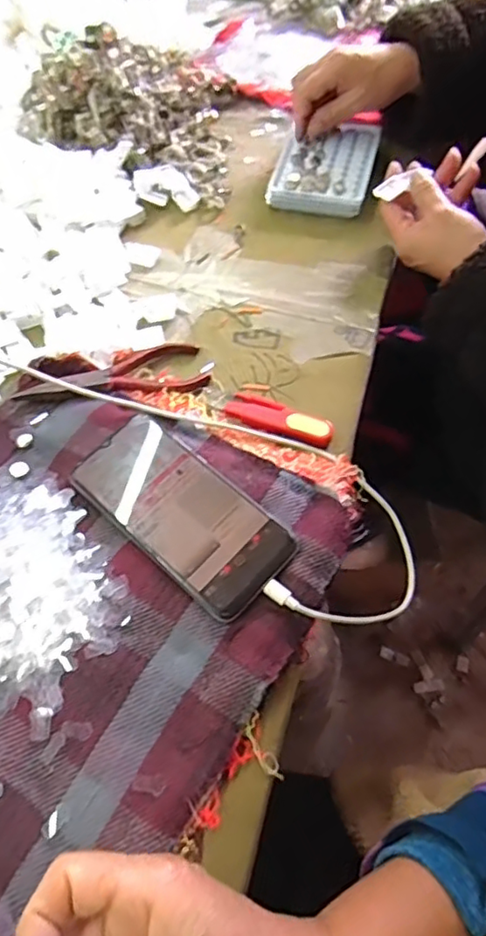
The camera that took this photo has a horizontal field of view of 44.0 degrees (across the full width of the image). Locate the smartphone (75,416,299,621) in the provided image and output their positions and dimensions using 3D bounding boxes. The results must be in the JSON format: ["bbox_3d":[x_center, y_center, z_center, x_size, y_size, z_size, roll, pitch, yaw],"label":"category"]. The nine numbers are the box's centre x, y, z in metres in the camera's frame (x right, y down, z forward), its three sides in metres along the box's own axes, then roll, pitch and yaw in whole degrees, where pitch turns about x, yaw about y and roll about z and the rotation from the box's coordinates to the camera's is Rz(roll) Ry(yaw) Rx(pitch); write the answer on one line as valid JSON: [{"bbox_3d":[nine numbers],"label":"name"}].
[{"bbox_3d":[-0.042,0.027,0.415,0.158,0.015,0.076,39,67,20],"label":"smartphone"}]

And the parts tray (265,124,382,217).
[{"bbox_3d":[0.088,-0.318,0.624,0.095,0.019,0.134,16,61,9],"label":"parts tray"}]

